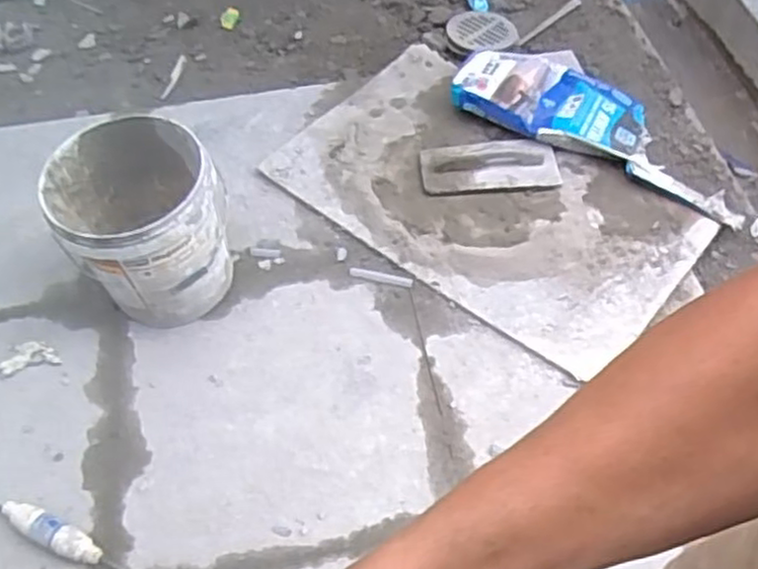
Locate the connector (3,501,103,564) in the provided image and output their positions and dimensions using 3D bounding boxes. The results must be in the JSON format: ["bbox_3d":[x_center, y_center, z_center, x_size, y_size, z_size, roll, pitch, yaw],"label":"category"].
[{"bbox_3d":[-0.547,0.409,1.207,0.197,0.042,0.047,21,57,16],"label":"connector"}]

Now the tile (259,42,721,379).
[{"bbox_3d":[0.243,-0.204,1.652,0.898,0.026,0.561,37,68,18],"label":"tile"}]

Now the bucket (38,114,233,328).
[{"bbox_3d":[-0.441,-0.108,1.409,0.289,0.321,0.288,-1,54,1],"label":"bucket"}]

